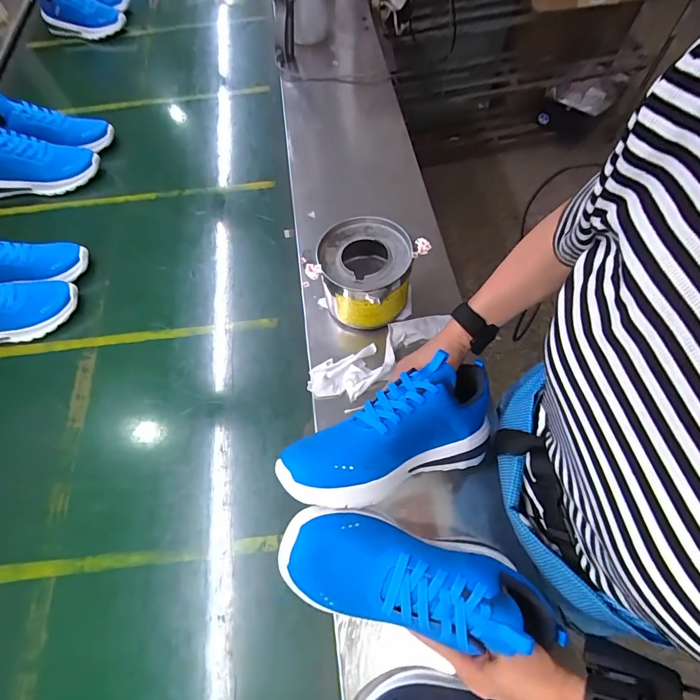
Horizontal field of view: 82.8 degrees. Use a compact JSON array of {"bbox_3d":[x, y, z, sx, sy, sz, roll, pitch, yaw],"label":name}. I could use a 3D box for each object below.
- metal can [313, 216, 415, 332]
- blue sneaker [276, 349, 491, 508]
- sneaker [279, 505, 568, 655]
[{"bbox_3d":[0.022,-0.115,0.631,0.135,0.112,0.142,-1,65,2],"label":"metal can"},{"bbox_3d":[0.056,0.088,0.423,0.255,0.082,0.107,-16,62,-25],"label":"blue sneaker"},{"bbox_3d":[0.070,0.214,0.374,0.260,0.098,0.097,18,62,-6],"label":"sneaker"}]

